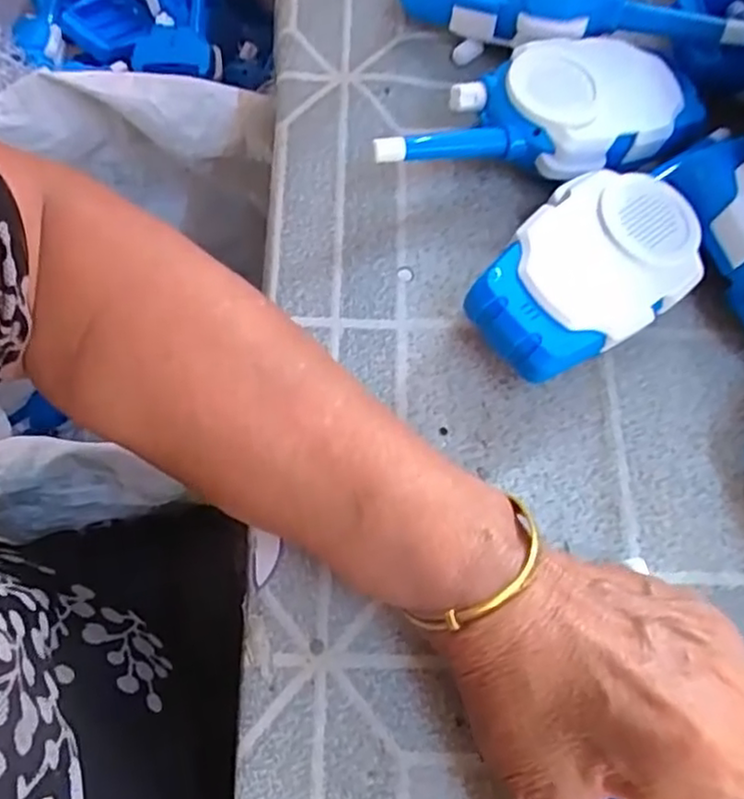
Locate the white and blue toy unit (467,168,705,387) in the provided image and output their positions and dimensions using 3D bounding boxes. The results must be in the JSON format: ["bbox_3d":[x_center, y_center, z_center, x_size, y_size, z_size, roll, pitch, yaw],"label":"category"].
[{"bbox_3d":[0.086,-0.048,0.277,0.097,0.039,0.060,-39,75,-14],"label":"white and blue toy unit"}]

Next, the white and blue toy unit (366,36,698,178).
[{"bbox_3d":[0.073,-0.121,0.300,0.144,0.038,0.056,-14,71,-6],"label":"white and blue toy unit"}]

